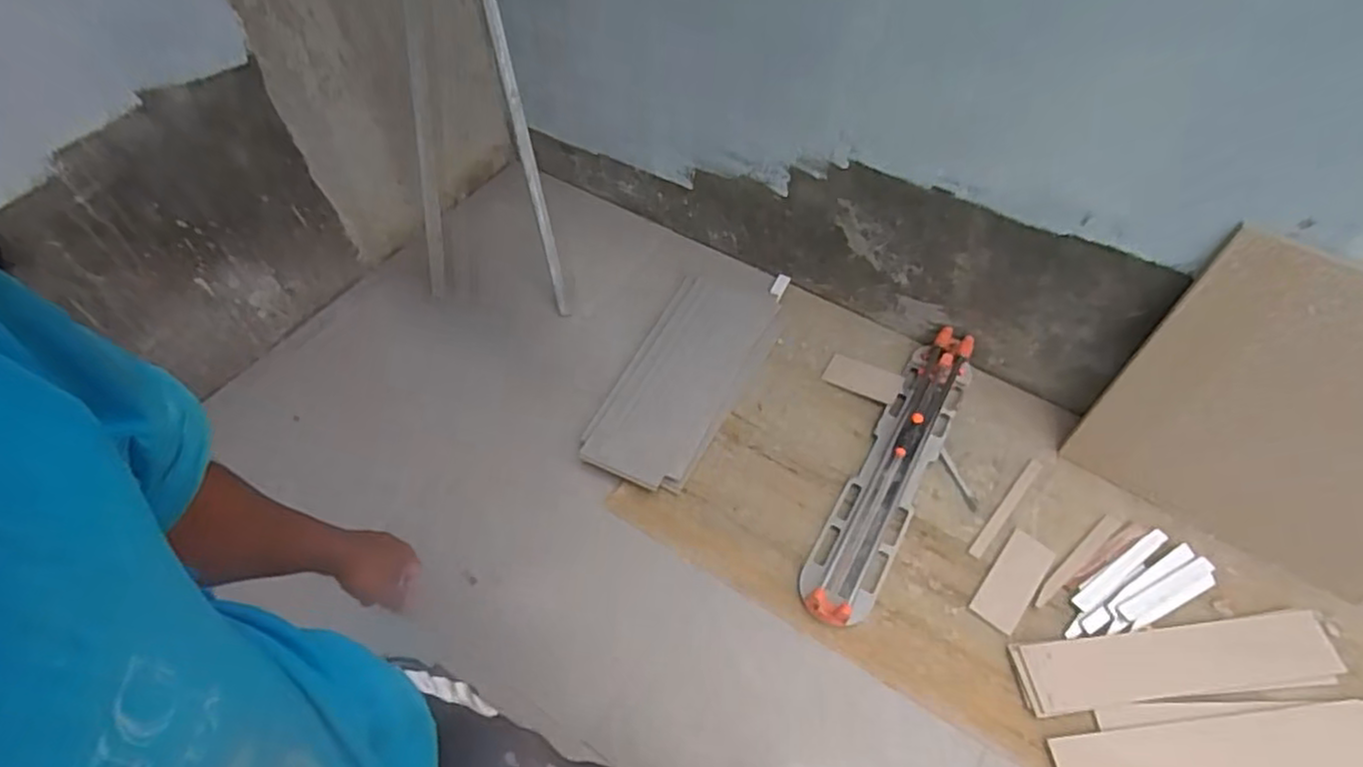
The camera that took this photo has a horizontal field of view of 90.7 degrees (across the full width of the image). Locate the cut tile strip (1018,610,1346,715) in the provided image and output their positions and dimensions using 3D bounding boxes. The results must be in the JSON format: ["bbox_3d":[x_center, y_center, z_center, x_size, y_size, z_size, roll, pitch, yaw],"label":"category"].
[{"bbox_3d":[0.904,0.496,1.209,0.574,0.015,0.110,-5,54,-5],"label":"cut tile strip"}]

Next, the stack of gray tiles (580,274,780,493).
[{"bbox_3d":[0.017,-0.025,1.535,0.250,0.045,0.588,28,63,10],"label":"stack of gray tiles"}]

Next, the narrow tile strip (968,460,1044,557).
[{"bbox_3d":[0.674,0.256,1.395,0.027,0.007,0.286,37,61,23],"label":"narrow tile strip"}]

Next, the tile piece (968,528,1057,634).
[{"bbox_3d":[0.641,0.379,1.299,0.082,0.008,0.208,35,61,22],"label":"tile piece"}]

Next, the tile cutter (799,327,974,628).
[{"bbox_3d":[0.445,0.167,1.395,0.142,0.091,0.714,26,58,17],"label":"tile cutter"}]

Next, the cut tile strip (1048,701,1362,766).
[{"bbox_3d":[0.953,0.621,1.129,0.658,0.009,0.124,-3,54,-3],"label":"cut tile strip"}]

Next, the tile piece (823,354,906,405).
[{"bbox_3d":[0.420,-0.013,1.555,0.167,0.012,0.086,24,57,15],"label":"tile piece"}]

